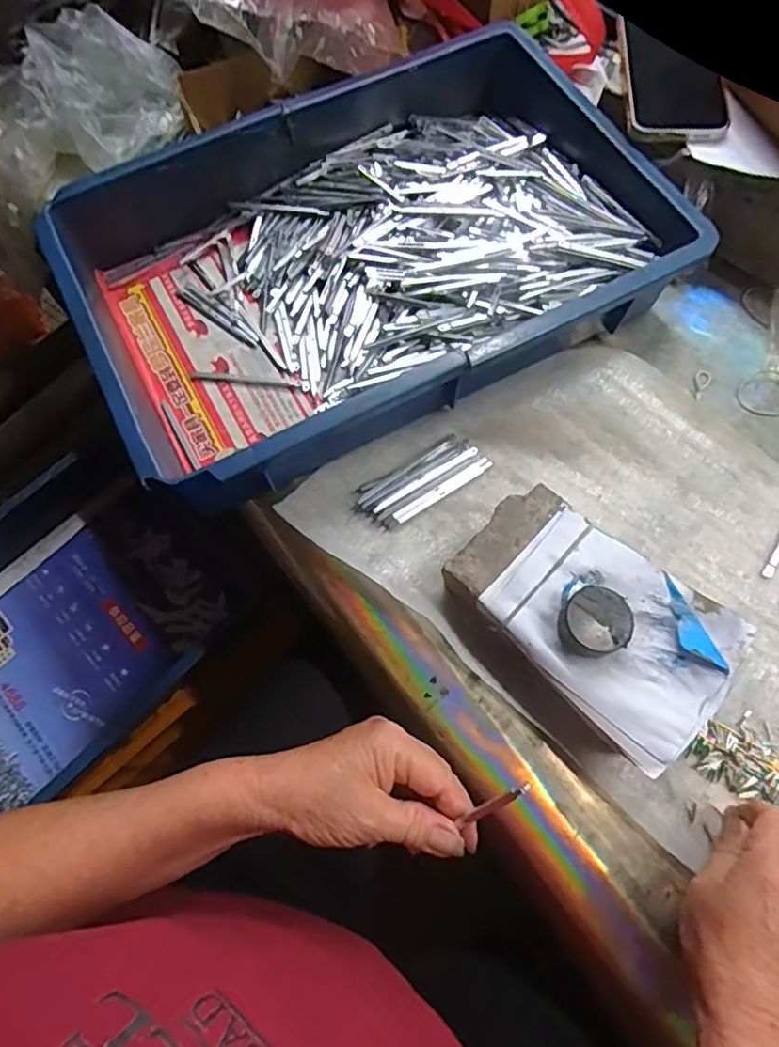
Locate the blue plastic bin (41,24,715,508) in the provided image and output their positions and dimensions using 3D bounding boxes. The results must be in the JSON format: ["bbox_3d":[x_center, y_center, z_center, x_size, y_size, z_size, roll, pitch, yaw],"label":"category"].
[{"bbox_3d":[-0.015,-0.206,0.478,0.430,0.085,0.284,-26,69,-8],"label":"blue plastic bin"}]

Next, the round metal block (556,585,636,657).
[{"bbox_3d":[0.121,0.058,0.353,0.038,0.020,0.037,-1,68,2],"label":"round metal block"}]

